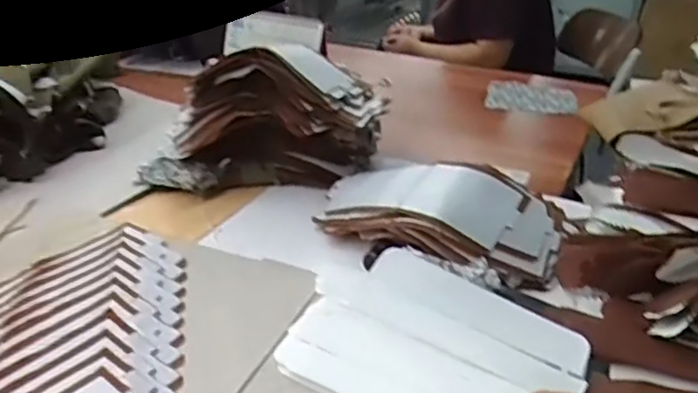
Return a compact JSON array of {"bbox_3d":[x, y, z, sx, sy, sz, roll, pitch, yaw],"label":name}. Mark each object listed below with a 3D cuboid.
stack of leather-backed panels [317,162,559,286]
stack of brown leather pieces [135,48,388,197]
[{"bbox_3d":[0.106,0.017,0.772,0.285,0.062,0.161,6,27,8],"label":"stack of leather-backed panels"},{"bbox_3d":[-0.114,-0.104,0.898,0.317,0.174,0.133,-1,27,-6],"label":"stack of brown leather pieces"}]

